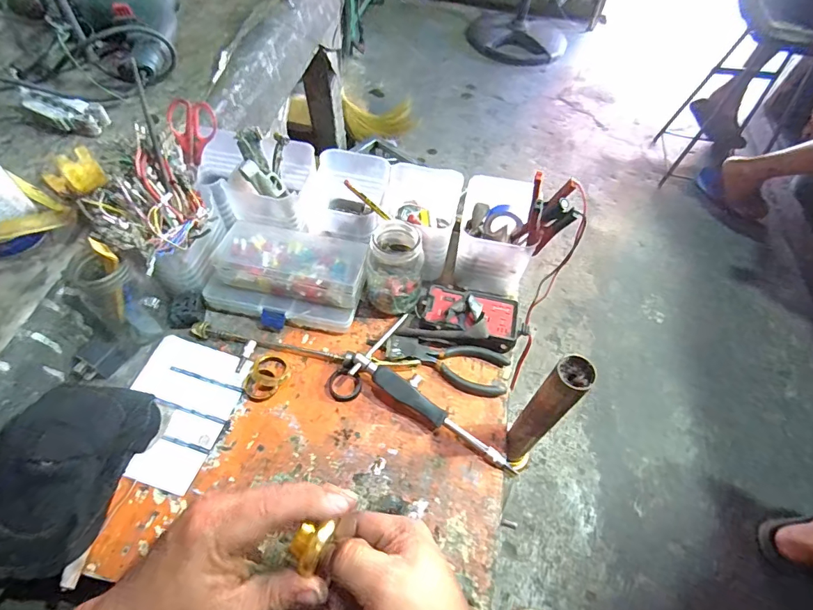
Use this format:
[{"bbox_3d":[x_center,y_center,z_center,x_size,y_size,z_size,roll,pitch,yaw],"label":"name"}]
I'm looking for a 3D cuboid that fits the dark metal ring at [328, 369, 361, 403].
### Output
[{"bbox_3d":[-0.065,0.086,0.457,0.035,0.008,0.033,1,66,-2],"label":"dark metal ring"}]

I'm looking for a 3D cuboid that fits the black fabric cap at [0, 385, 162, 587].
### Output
[{"bbox_3d":[-0.306,0.149,0.376,0.104,0.060,0.167,11,57,3],"label":"black fabric cap"}]

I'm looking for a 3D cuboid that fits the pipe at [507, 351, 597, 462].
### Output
[{"bbox_3d":[0.119,0.099,0.386,0.028,0.177,0.031,-37,66,-25],"label":"pipe"}]

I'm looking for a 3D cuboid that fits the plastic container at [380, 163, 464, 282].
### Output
[{"bbox_3d":[0.016,-0.101,0.536,0.095,0.090,0.106,14,57,5],"label":"plastic container"}]

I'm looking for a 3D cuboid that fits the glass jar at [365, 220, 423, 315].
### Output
[{"bbox_3d":[-0.014,-0.045,0.486,0.060,0.094,0.070,3,56,-2],"label":"glass jar"}]

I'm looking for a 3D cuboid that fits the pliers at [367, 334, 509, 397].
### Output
[{"bbox_3d":[0.034,0.061,0.479,0.155,0.018,0.048,14,57,5],"label":"pliers"}]

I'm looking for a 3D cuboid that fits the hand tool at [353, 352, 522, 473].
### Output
[{"bbox_3d":[0.025,0.108,0.431,0.187,0.030,0.019,30,60,15],"label":"hand tool"}]

